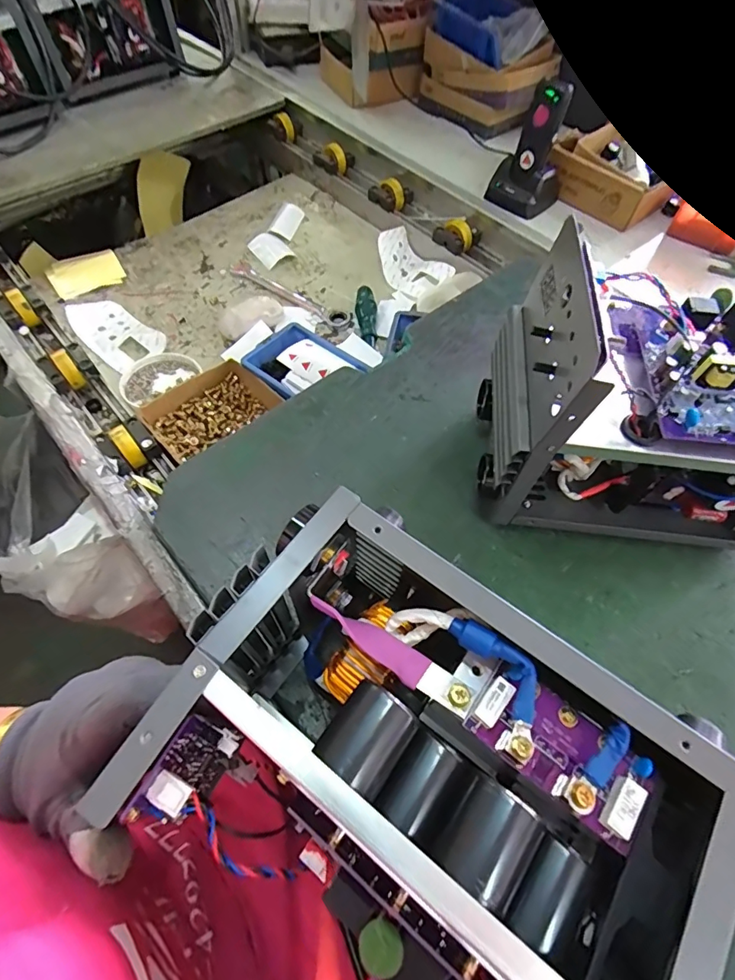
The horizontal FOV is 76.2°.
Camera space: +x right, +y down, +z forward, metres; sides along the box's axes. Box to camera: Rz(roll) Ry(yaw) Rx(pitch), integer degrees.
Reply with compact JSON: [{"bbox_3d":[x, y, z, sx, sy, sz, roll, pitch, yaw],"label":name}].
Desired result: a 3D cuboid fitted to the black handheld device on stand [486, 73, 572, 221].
[{"bbox_3d":[0.227,-0.464,0.645,0.088,0.131,0.072,33,65,18],"label":"black handheld device on stand"}]

